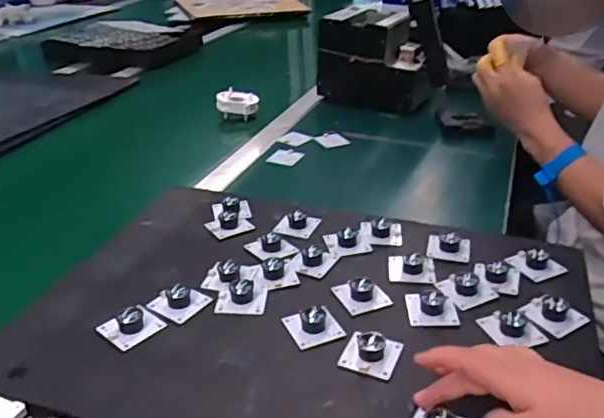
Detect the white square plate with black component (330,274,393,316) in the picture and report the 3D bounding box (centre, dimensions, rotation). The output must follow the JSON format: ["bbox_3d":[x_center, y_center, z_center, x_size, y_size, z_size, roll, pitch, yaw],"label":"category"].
[{"bbox_3d":[0.053,0.073,0.542,0.041,0.017,0.048,-15,31,-25],"label":"white square plate with black component"}]

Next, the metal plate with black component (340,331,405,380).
[{"bbox_3d":[0.056,0.113,0.469,0.044,0.018,0.042,11,30,20],"label":"metal plate with black component"}]

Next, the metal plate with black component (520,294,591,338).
[{"bbox_3d":[0.220,0.086,0.512,0.040,0.018,0.044,-18,33,-30],"label":"metal plate with black component"}]

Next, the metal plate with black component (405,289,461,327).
[{"bbox_3d":[0.117,0.084,0.521,0.043,0.018,0.042,0,28,1],"label":"metal plate with black component"}]

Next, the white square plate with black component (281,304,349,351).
[{"bbox_3d":[0.010,0.096,0.500,0.041,0.015,0.041,-13,30,-21],"label":"white square plate with black component"}]

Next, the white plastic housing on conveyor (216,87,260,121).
[{"bbox_3d":[-0.107,-0.177,0.994,0.074,0.040,0.046,-2,28,-3],"label":"white plastic housing on conveyor"}]

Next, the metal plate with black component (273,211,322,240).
[{"bbox_3d":[-0.005,0.014,0.657,0.040,0.016,0.048,10,30,19],"label":"metal plate with black component"}]

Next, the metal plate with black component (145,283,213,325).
[{"bbox_3d":[-0.113,0.079,0.530,0.049,0.016,0.043,14,31,26],"label":"metal plate with black component"}]

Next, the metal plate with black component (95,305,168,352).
[{"bbox_3d":[-0.146,0.096,0.500,0.046,0.017,0.038,-25,37,-38],"label":"metal plate with black component"}]

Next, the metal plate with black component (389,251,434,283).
[{"bbox_3d":[0.109,0.053,0.579,0.044,0.015,0.043,3,28,7],"label":"metal plate with black component"}]

